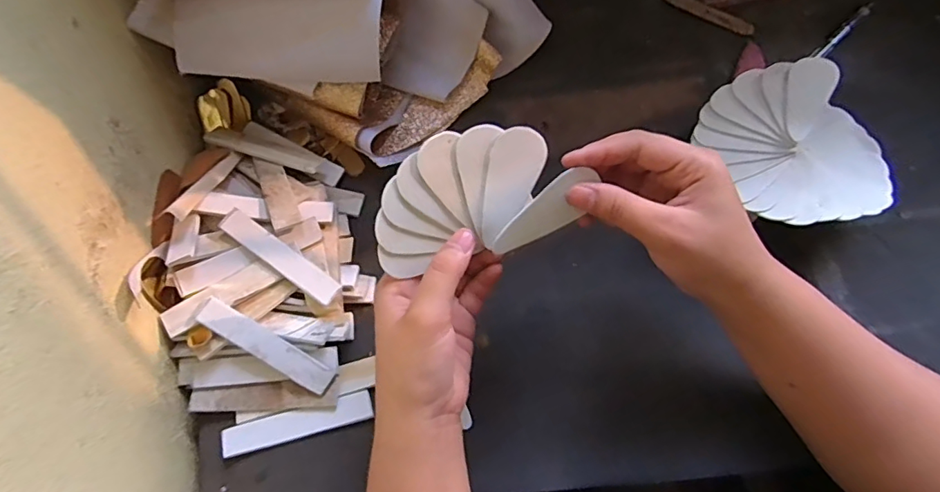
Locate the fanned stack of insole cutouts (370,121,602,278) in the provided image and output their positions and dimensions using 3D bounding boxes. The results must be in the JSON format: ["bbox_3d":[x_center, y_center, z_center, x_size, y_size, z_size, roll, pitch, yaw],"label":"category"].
[{"bbox_3d":[0.005,-0.029,0.291,0.121,0.013,0.070,-14,107,-4],"label":"fanned stack of insole cutouts"}]

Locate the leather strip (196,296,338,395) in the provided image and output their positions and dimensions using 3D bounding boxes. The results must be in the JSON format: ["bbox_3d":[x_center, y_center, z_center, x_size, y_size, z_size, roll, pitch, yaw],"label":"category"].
[{"bbox_3d":[-0.148,0.072,0.373,0.106,0.006,0.021,32,74,-1],"label":"leather strip"}]

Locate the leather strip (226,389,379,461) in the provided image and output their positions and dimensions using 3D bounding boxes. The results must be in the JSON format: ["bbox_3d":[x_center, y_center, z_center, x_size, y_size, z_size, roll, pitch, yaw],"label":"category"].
[{"bbox_3d":[-0.124,0.127,0.372,0.106,0.005,0.020,-14,69,-5],"label":"leather strip"}]

